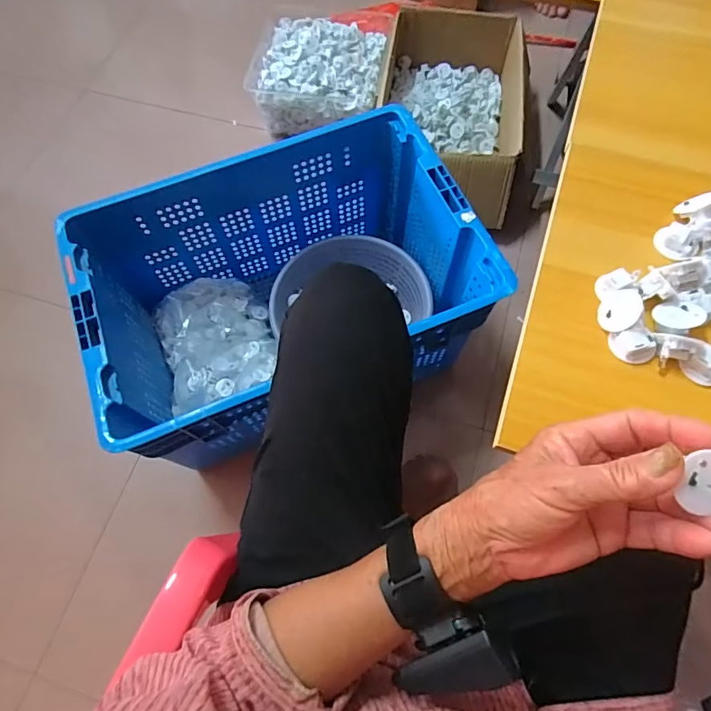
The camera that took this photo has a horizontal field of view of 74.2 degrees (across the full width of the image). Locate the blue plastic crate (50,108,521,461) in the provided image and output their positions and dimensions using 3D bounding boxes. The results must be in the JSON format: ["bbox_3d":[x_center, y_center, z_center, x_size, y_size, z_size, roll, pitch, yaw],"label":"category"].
[{"bbox_3d":[-0.111,-0.101,0.807,0.573,0.279,0.387,-22,69,-7],"label":"blue plastic crate"}]

